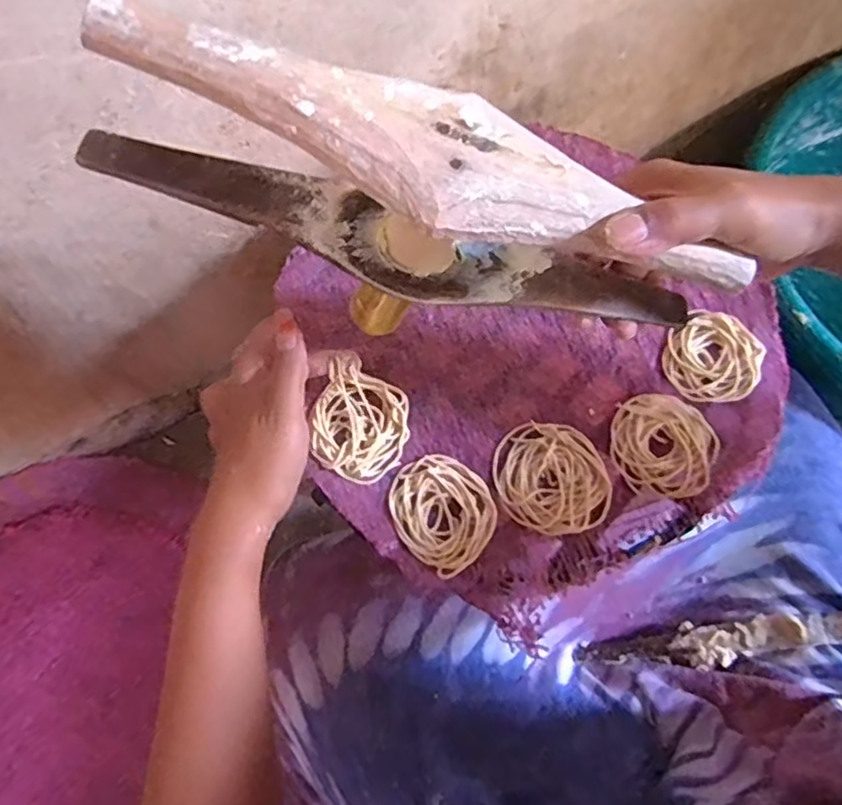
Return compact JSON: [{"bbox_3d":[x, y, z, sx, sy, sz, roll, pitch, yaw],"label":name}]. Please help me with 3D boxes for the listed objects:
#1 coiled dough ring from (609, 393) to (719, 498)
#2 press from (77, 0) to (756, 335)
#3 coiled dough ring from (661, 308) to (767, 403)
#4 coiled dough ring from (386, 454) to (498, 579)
[{"bbox_3d":[0.163,0.028,0.442,0.067,0.008,0.068,-1,70,1],"label":"coiled dough ring"},{"bbox_3d":[0.006,-0.091,0.307,0.304,0.099,0.065,10,70,-14],"label":"press"},{"bbox_3d":[0.205,-0.033,0.459,0.063,0.011,0.064,-1,70,1],"label":"coiled dough ring"},{"bbox_3d":[0.015,0.069,0.427,0.063,0.010,0.074,-37,73,-11],"label":"coiled dough ring"}]

